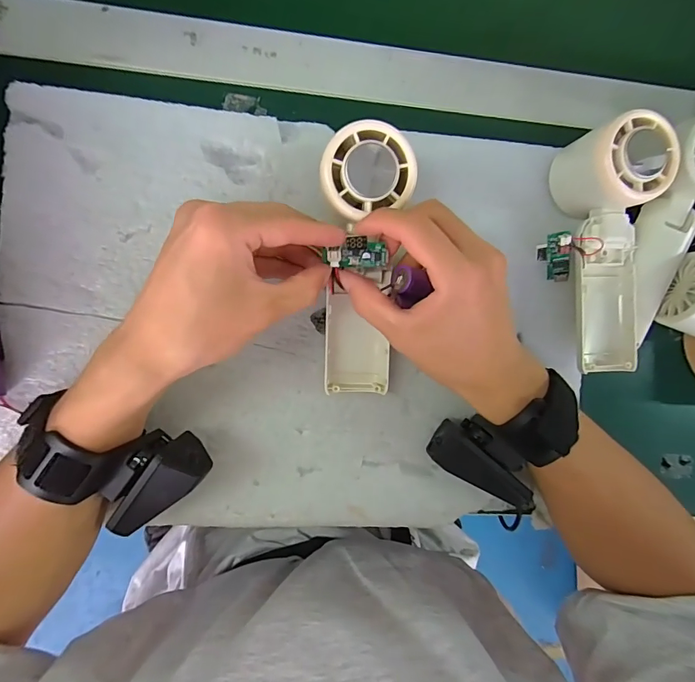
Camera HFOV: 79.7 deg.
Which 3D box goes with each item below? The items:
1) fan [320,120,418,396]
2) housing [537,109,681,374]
[{"bbox_3d":[0.009,-0.042,0.263,0.051,0.029,0.167,1,114,-7],"label":"fan"},{"bbox_3d":[0.175,-0.063,0.291,0.069,0.054,0.164,-7,104,-7],"label":"housing"}]

